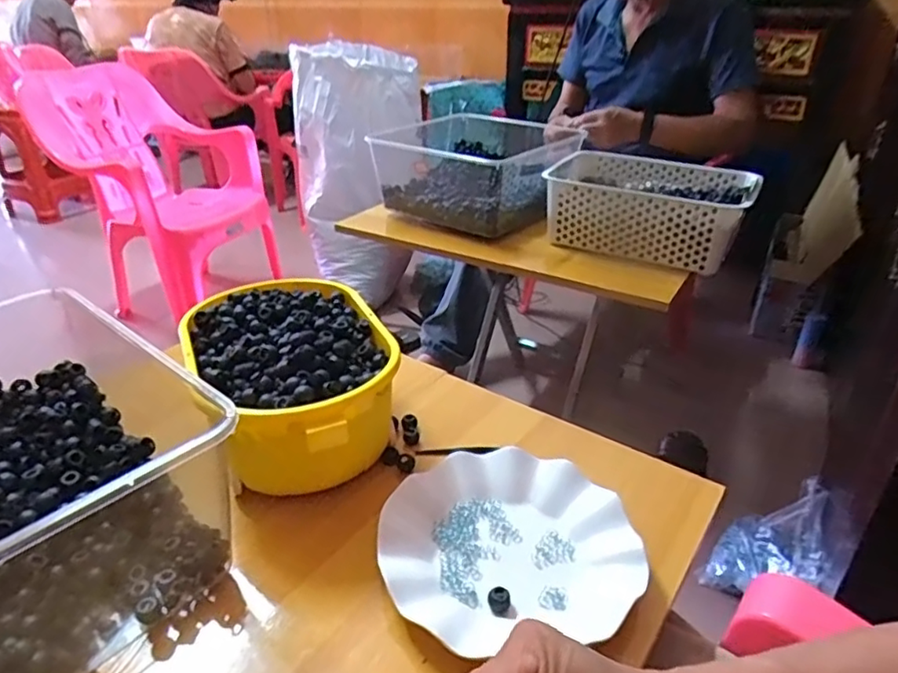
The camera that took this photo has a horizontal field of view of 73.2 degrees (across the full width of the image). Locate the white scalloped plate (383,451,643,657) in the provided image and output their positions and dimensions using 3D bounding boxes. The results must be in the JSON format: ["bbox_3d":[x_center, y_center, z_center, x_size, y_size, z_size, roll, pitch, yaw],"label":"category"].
[{"bbox_3d":[0.042,0.151,0.452,0.179,0.022,0.166,0,30,0],"label":"white scalloped plate"}]

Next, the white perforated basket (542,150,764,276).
[{"bbox_3d":[0.325,-0.217,1.013,0.307,0.114,0.236,11,32,19],"label":"white perforated basket"}]

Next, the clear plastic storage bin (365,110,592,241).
[{"bbox_3d":[0.057,-0.296,1.118,0.314,0.137,0.288,25,39,37],"label":"clear plastic storage bin"}]

